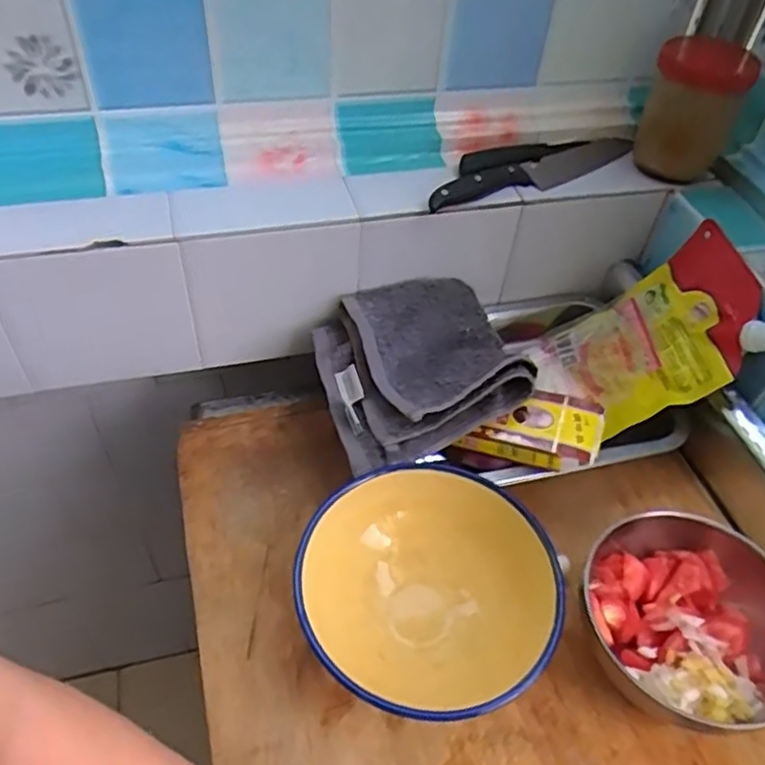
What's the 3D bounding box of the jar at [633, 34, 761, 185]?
[{"bbox_3d":[0.286,-0.258,0.625,0.076,0.114,0.083,2,48,-3],"label":"jar"}]

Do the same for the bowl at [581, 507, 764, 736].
[{"bbox_3d":[0.226,0.167,0.487,0.163,0.062,0.146,-21,53,-21],"label":"bowl"}]

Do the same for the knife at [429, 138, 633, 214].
[{"bbox_3d":[0.140,-0.192,0.615,0.238,0.018,0.036,-25,55,-25],"label":"knife"}]

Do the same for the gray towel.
[{"bbox_3d":[0.031,-0.018,0.577,0.161,0.052,0.171,-10,50,-13],"label":"gray towel"}]

